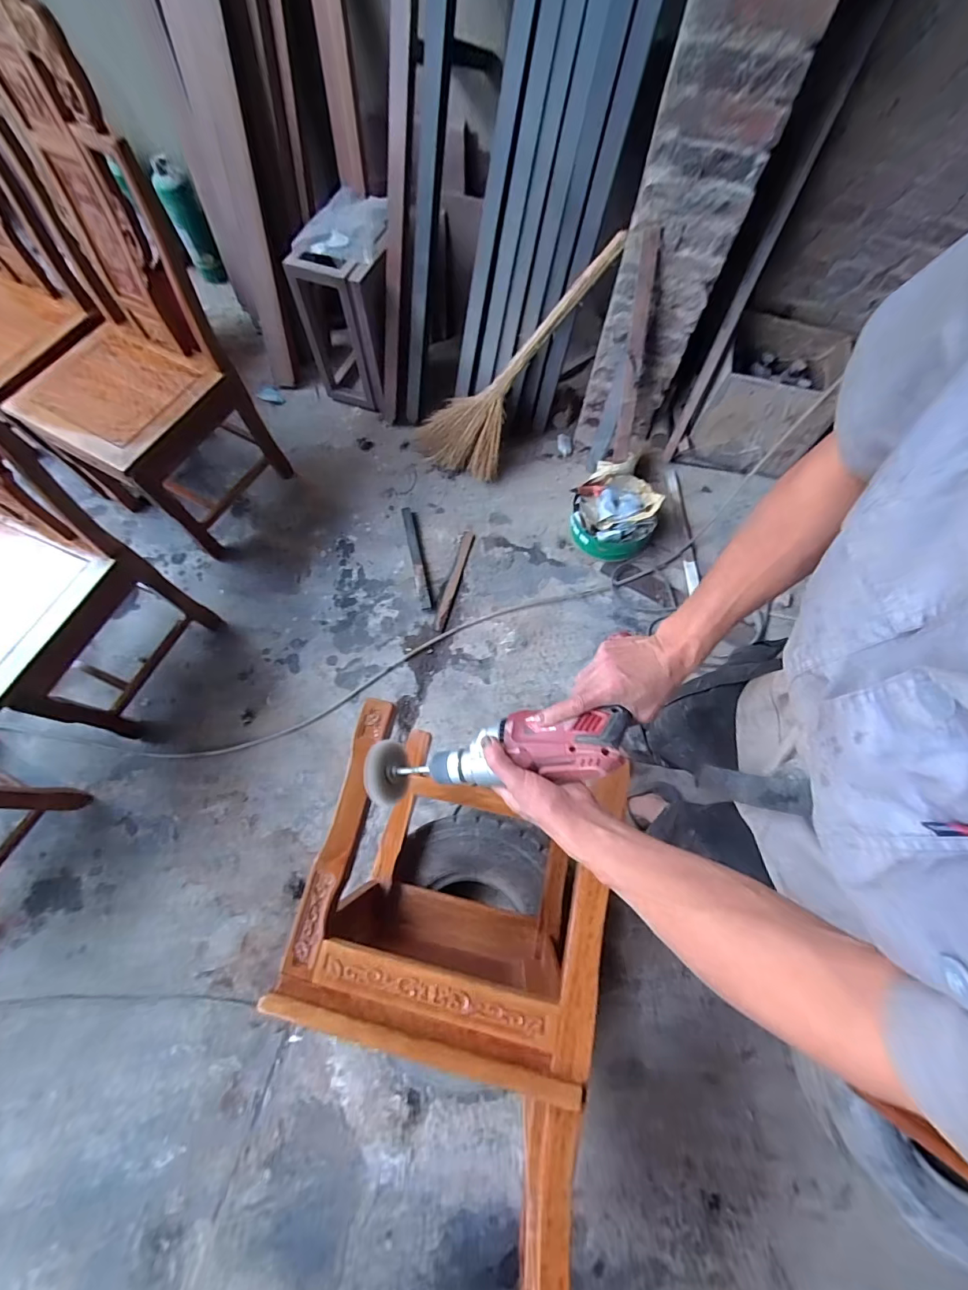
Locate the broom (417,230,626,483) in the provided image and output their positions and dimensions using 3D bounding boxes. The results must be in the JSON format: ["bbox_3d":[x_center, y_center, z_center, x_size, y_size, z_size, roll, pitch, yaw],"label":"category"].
[{"bbox_3d":[0.102,-0.837,1.401,0.178,0.818,0.252,-6,67,-47],"label":"broom"}]

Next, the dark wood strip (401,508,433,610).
[{"bbox_3d":[-0.220,-0.286,1.467,0.040,0.022,0.374,-12,70,-5],"label":"dark wood strip"}]

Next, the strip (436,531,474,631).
[{"bbox_3d":[-0.098,-0.212,1.458,0.031,0.013,0.363,16,71,5],"label":"strip"}]

